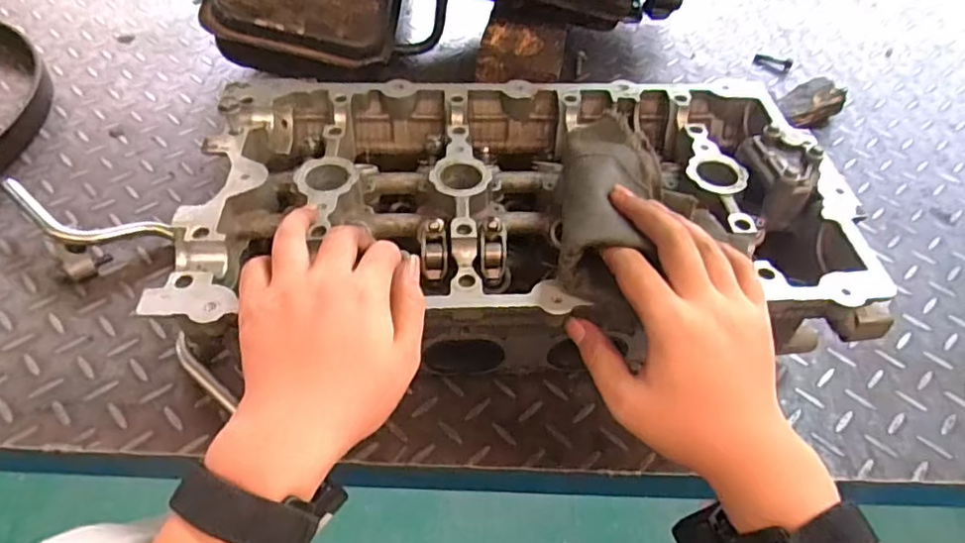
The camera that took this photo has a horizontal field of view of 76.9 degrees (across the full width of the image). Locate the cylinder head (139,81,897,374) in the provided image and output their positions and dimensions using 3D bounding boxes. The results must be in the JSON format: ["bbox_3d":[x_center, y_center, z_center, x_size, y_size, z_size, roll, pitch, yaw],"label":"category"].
[{"bbox_3d":[0.029,-0.041,0.449,0.436,0.141,0.230,2,53,-4],"label":"cylinder head"}]

